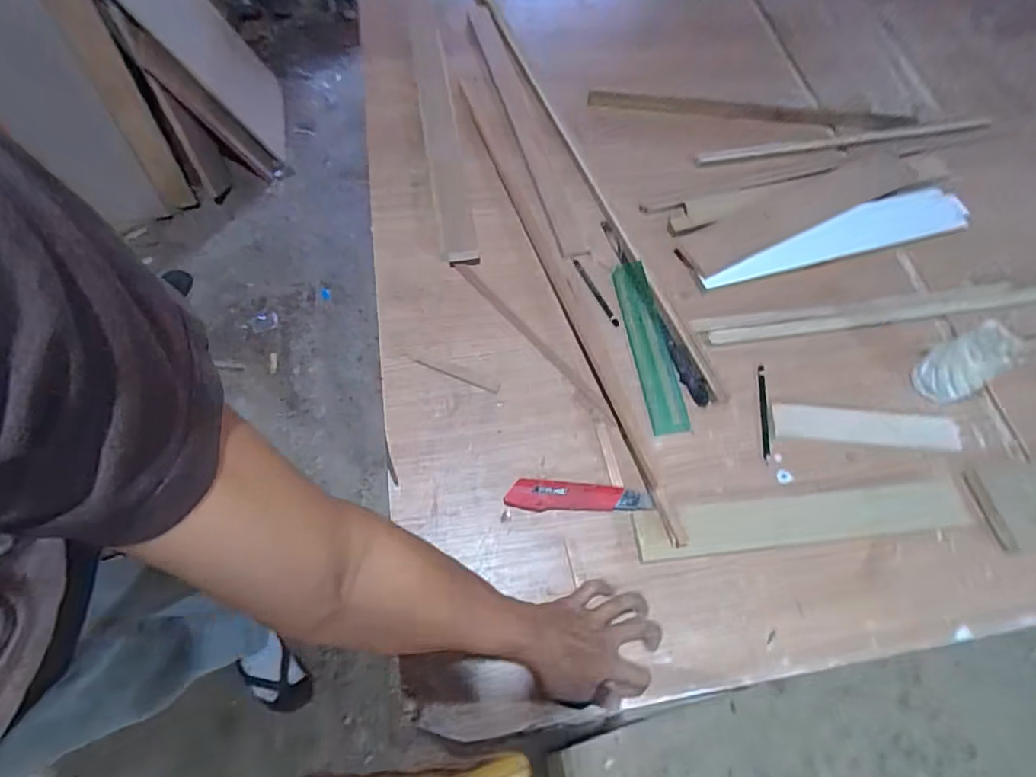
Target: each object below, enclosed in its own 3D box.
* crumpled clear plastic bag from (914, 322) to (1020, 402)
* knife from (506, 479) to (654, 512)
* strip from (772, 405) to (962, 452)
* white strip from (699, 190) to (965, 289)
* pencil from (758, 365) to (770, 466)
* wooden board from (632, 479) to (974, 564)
[{"bbox_3d":[0.552,-0.030,0.646,0.076,0.095,0.066,-22,69,-13],"label":"crumpled clear plastic bag"},{"bbox_3d":[0.070,0.123,0.596,0.165,0.021,0.031,4,66,-2],"label":"knife"},{"bbox_3d":[0.436,0.049,0.658,0.230,0.008,0.048,4,65,0],"label":"strip"},{"bbox_3d":[0.468,-0.219,0.770,0.443,0.018,0.081,-18,65,-10],"label":"white strip"},{"bbox_3d":[0.312,0.031,0.662,0.009,0.008,0.130,8,66,0],"label":"pencil"},{"bbox_3d":[0.327,0.151,0.599,0.390,0.015,0.056,-4,71,-5],"label":"wooden board"}]

